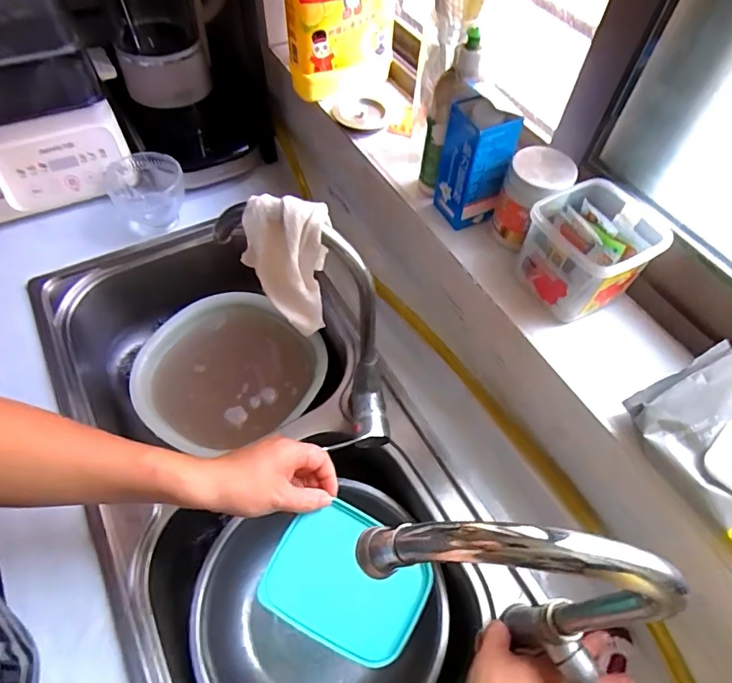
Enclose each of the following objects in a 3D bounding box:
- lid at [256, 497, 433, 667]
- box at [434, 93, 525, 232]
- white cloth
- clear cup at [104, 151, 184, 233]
[{"bbox_3d":[-0.016,0.225,0.455,0.144,0.013,0.111,32,72,-2],"label":"lid"},{"bbox_3d":[0.116,-0.190,0.516,0.056,0.128,0.061,-19,60,-14],"label":"box"},{"bbox_3d":[-0.071,-0.066,0.420,0.076,0.111,0.061,1,57,-2],"label":"white cloth"},{"bbox_3d":[-0.339,-0.235,0.749,0.103,0.077,0.100,1,57,-2],"label":"clear cup"}]

